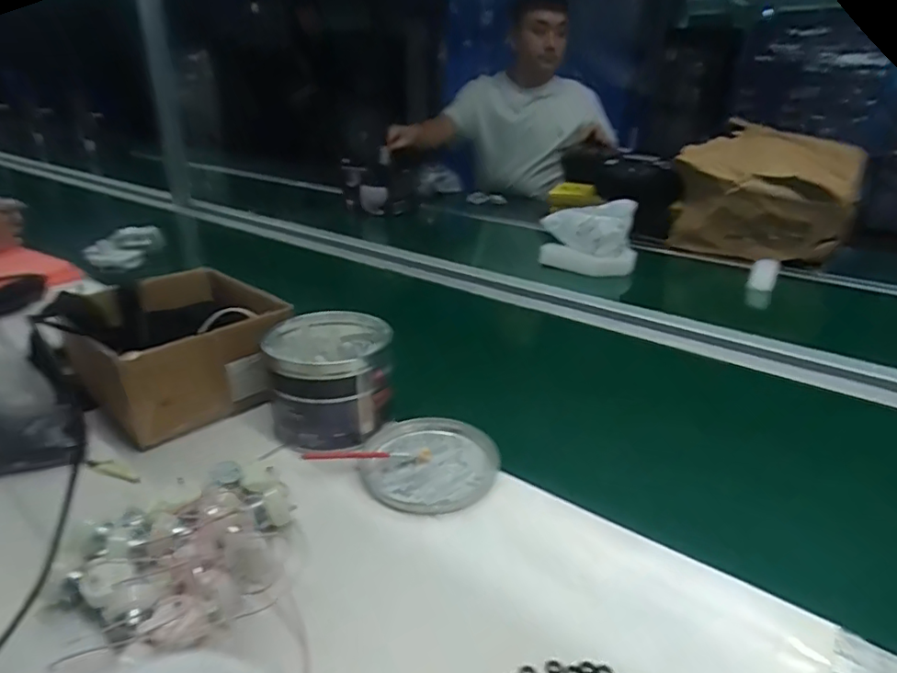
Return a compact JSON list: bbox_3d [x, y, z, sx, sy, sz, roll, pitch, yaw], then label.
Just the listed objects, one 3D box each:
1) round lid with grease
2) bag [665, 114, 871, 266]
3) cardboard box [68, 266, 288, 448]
[{"bbox_3d":[-0.017,0.123,0.549,0.129,0.012,0.138,0,25,0],"label":"round lid with grease"},{"bbox_3d":[0.740,-0.315,1.283,0.337,0.249,0.411,17,31,35],"label":"bag"},{"bbox_3d":[-0.308,0.012,0.648,0.198,0.108,0.183,23,33,38],"label":"cardboard box"}]

